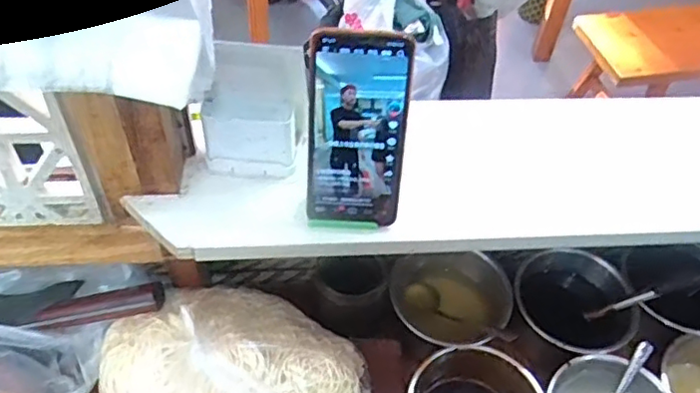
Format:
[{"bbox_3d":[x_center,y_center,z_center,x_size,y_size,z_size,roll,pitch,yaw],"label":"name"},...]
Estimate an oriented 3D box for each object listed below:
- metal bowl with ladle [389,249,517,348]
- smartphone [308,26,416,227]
[{"bbox_3d":[0.112,0.127,0.699,0.133,0.072,0.122,2,50,-2],"label":"metal bowl with ladle"},{"bbox_3d":[0.007,-0.051,0.482,0.076,0.160,0.007,2,28,-2],"label":"smartphone"}]

